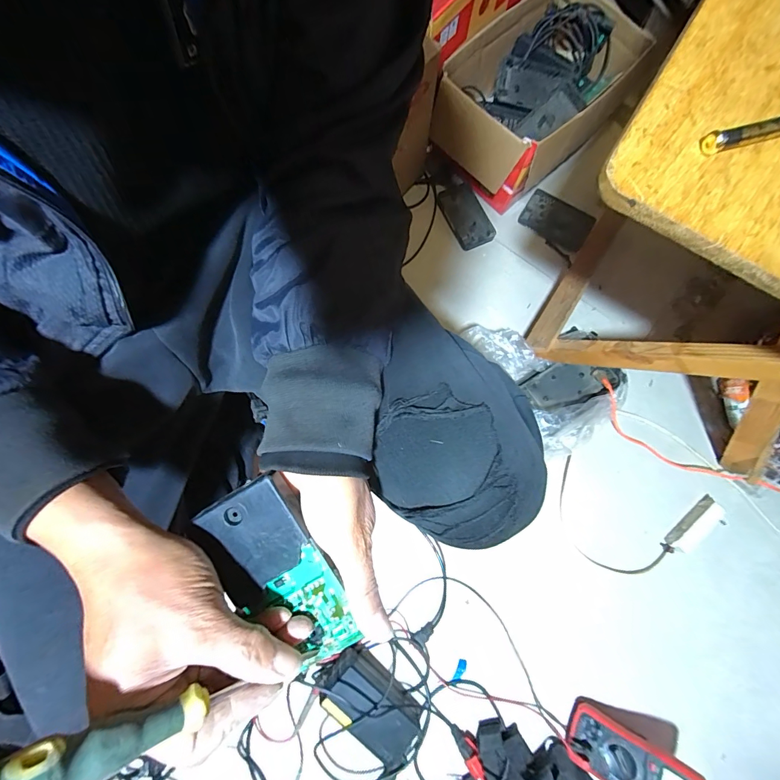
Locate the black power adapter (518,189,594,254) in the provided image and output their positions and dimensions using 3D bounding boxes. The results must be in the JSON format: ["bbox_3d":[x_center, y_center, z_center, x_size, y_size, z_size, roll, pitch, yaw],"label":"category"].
[{"bbox_3d":[0.386,-0.395,0.905,0.154,0.021,0.105,34,79,6],"label":"black power adapter"}]

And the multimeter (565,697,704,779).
[{"bbox_3d":[0.392,0.608,0.628,0.189,0.040,0.095,15,72,40],"label":"multimeter"}]

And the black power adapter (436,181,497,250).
[{"bbox_3d":[0.174,-0.403,0.899,0.086,0.020,0.155,-23,79,-6],"label":"black power adapter"}]

